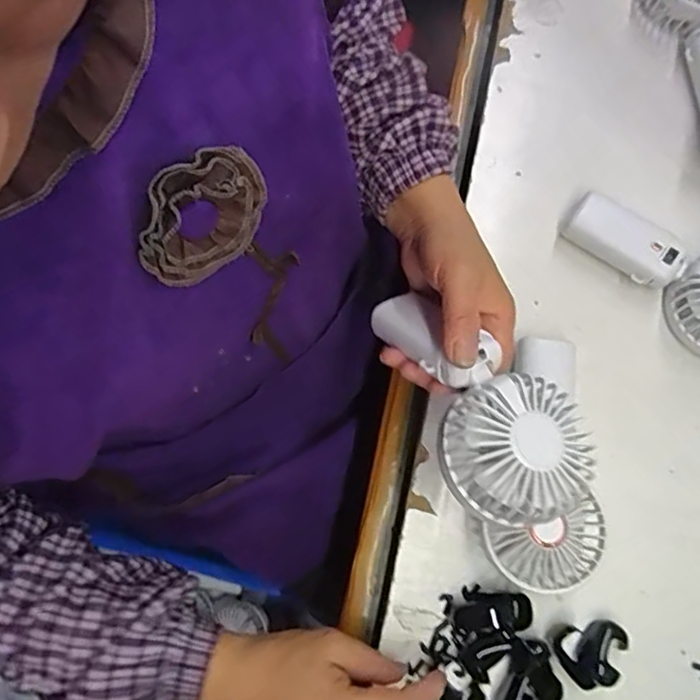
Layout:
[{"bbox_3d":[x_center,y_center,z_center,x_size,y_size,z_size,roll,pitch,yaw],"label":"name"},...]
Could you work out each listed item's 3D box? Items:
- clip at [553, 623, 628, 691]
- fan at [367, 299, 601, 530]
[{"bbox_3d":[0.174,0.214,0.408,0.050,0.020,0.038,-35,79,-8],"label":"clip"},{"bbox_3d":[0.071,0.023,0.348,0.082,0.035,0.169,-32,59,-7],"label":"fan"}]

